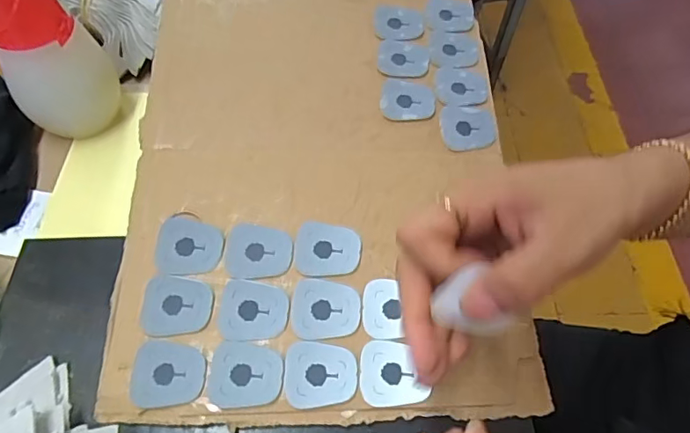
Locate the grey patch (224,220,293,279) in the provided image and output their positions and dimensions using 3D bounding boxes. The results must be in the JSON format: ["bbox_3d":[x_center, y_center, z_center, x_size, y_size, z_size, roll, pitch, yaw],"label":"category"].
[{"bbox_3d":[-0.052,0.020,0.300,0.040,0.004,0.033,9,64,1],"label":"grey patch"}]

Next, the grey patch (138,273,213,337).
[{"bbox_3d":[-0.095,0.050,0.286,0.039,0.004,0.033,8,64,1],"label":"grey patch"}]

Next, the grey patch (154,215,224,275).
[{"bbox_3d":[-0.093,0.016,0.302,0.038,0.005,0.036,3,64,-2],"label":"grey patch"}]

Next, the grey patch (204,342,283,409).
[{"bbox_3d":[-0.054,0.084,0.271,0.039,0.004,0.033,7,64,0],"label":"grey patch"}]

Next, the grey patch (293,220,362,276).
[{"bbox_3d":[-0.011,0.020,0.303,0.038,0.004,0.033,7,64,0],"label":"grey patch"}]

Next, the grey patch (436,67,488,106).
[{"bbox_3d":[0.085,-0.095,0.370,0.040,0.004,0.035,-7,65,-7],"label":"grey patch"}]

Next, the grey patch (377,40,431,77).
[{"bbox_3d":[0.043,-0.119,0.374,0.038,0.004,0.035,4,64,-2],"label":"grey patch"}]

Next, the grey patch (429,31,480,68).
[{"bbox_3d":[0.083,-0.128,0.386,0.043,0.004,0.034,-7,67,-15],"label":"grey patch"}]

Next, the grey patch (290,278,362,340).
[{"bbox_3d":[-0.011,0.052,0.286,0.039,0.004,0.033,7,64,0],"label":"grey patch"}]

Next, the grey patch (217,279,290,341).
[{"bbox_3d":[-0.052,0.052,0.285,0.039,0.004,0.033,8,64,0],"label":"grey patch"}]

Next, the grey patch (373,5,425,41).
[{"bbox_3d":[0.042,-0.149,0.389,0.038,0.004,0.033,6,64,0],"label":"grey patch"}]

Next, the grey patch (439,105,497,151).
[{"bbox_3d":[0.086,-0.063,0.353,0.040,0.004,0.034,-3,64,-5],"label":"grey patch"}]

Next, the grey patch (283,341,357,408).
[{"bbox_3d":[-0.013,0.084,0.272,0.038,0.004,0.032,3,64,-2],"label":"grey patch"}]

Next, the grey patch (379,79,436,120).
[{"bbox_3d":[0.044,-0.082,0.358,0.038,0.004,0.032,8,64,0],"label":"grey patch"}]

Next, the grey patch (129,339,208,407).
[{"bbox_3d":[-0.095,0.083,0.270,0.038,0.004,0.033,4,64,-1],"label":"grey patch"}]

